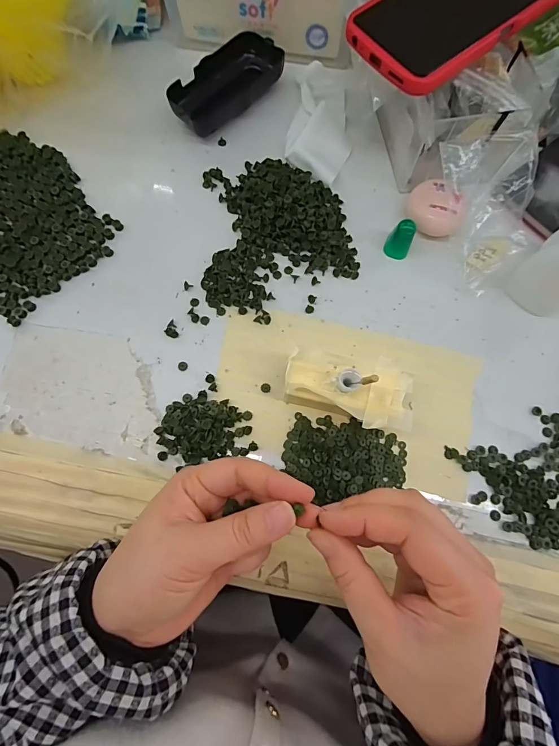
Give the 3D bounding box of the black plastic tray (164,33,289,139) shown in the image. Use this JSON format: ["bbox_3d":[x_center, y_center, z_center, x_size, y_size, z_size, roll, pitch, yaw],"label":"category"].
[{"bbox_3d":[-0.049,-0.260,0.332,0.108,0.025,0.049,-41,80,-9],"label":"black plastic tray"}]

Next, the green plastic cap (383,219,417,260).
[{"bbox_3d":[0.099,-0.107,0.295,0.019,0.028,0.017,31,78,7],"label":"green plastic cap"}]

